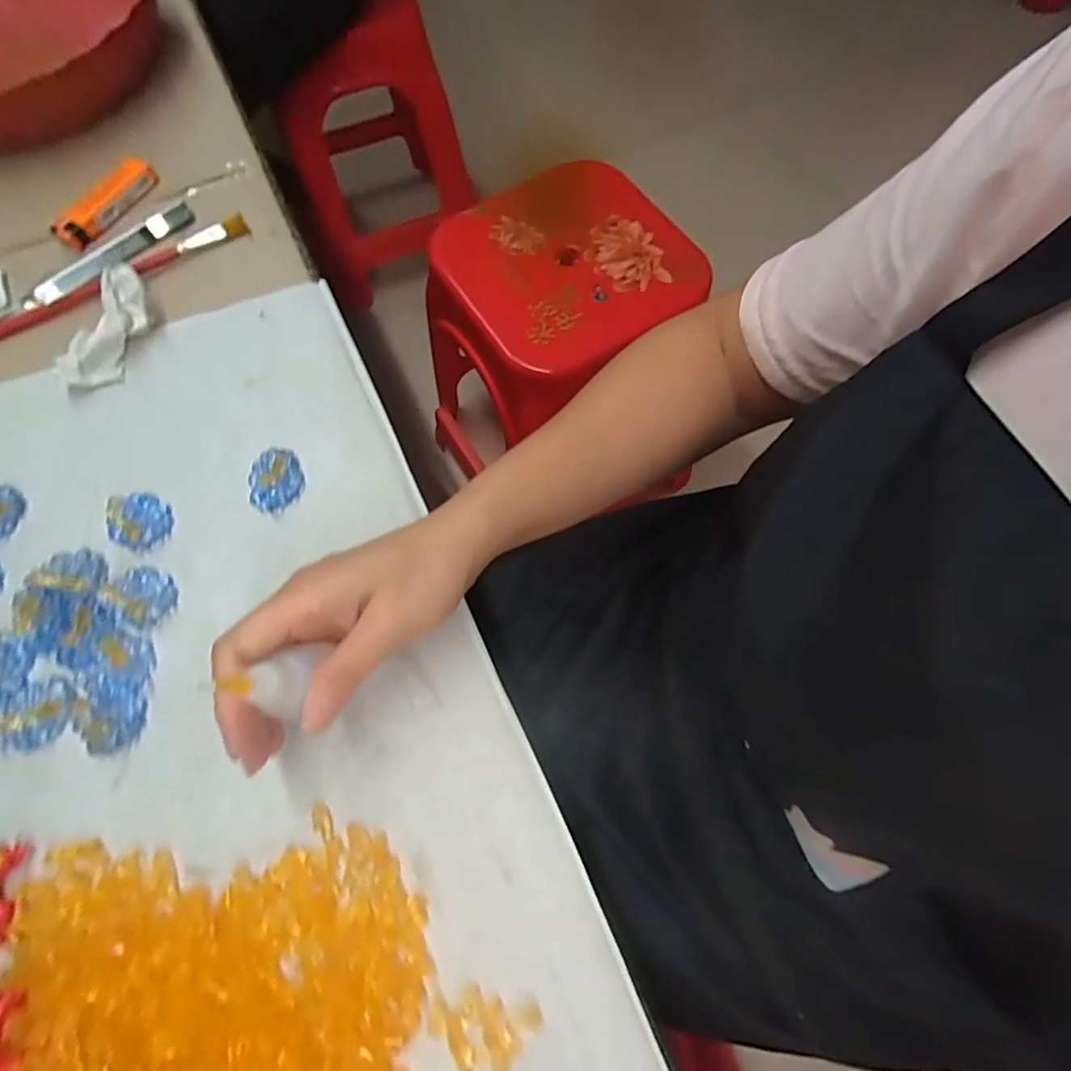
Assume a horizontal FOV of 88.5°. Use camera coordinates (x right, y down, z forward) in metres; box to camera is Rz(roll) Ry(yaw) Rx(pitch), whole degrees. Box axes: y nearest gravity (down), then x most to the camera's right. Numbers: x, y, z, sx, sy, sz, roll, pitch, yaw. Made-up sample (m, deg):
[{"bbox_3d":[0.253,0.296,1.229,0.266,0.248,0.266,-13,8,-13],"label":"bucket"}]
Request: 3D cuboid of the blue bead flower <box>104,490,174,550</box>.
[{"bbox_3d":[-0.222,-0.009,0.305,0.041,0.005,0.031,27,73,11],"label":"blue bead flower"}]

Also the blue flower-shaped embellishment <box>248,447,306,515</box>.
[{"bbox_3d":[-0.148,-0.031,0.310,0.031,0.006,0.037,-26,71,-8],"label":"blue flower-shaped embellishment"}]

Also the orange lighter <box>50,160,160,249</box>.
[{"bbox_3d":[-0.301,-0.235,0.385,0.017,0.015,0.080,31,73,12],"label":"orange lighter"}]

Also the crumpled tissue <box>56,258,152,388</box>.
[{"bbox_3d":[-0.265,-0.127,0.342,0.035,0.021,0.079,21,85,9],"label":"crumpled tissue"}]

